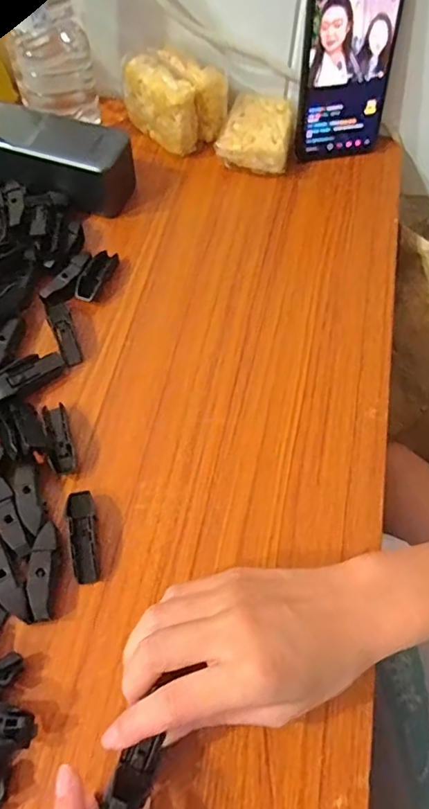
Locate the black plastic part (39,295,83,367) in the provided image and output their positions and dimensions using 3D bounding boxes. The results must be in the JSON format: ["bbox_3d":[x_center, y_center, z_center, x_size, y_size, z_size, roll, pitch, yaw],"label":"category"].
[{"bbox_3d":[-0.111,-0.055,0.395,0.016,0.007,0.060,-21,63,-13],"label":"black plastic part"}]

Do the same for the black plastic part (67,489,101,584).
[{"bbox_3d":[-0.078,0.078,0.321,0.015,0.007,0.053,-10,61,-7],"label":"black plastic part"}]

